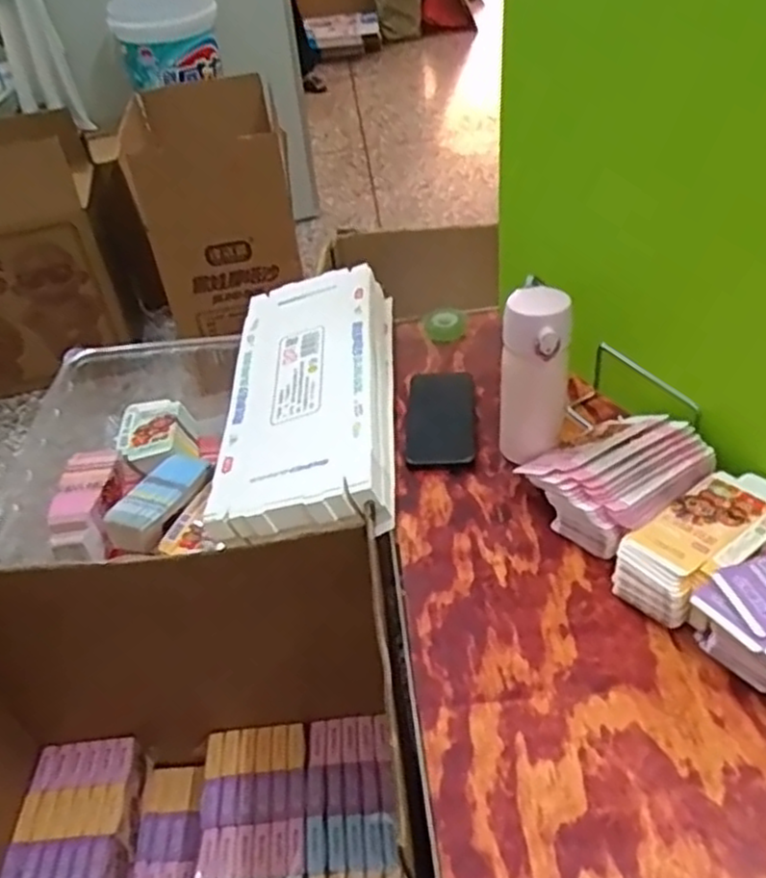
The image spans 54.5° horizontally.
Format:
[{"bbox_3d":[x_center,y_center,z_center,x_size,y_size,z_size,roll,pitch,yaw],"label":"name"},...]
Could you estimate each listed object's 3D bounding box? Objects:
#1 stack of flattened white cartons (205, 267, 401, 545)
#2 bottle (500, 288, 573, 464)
[{"bbox_3d":[-0.092,-0.070,0.943,0.206,0.059,0.484,-14,42,13],"label":"stack of flattened white cartons"},{"bbox_3d":[0.156,-0.054,0.770,0.064,0.192,0.058,7,42,14],"label":"bottle"}]

